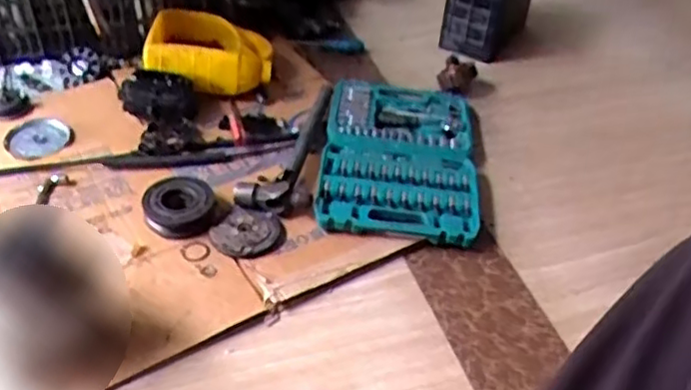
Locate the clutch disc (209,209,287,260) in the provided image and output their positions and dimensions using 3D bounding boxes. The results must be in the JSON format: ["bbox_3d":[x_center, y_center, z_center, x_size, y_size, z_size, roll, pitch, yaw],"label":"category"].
[{"bbox_3d":[-0.138,0.055,0.960,0.085,0.016,0.098,27,49,22],"label":"clutch disc"}]

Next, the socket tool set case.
[{"bbox_3d":[0.090,-0.074,1.083,0.247,0.047,0.359,5,44,1],"label":"socket tool set case"}]

